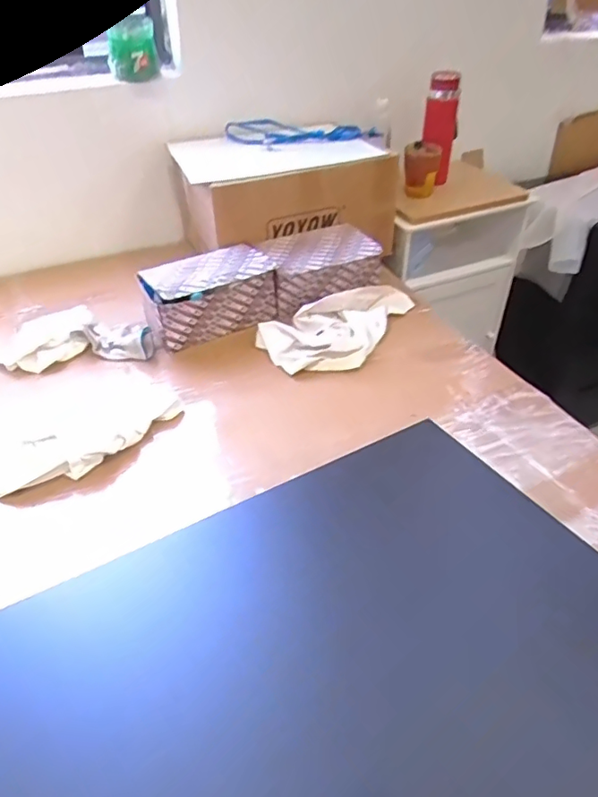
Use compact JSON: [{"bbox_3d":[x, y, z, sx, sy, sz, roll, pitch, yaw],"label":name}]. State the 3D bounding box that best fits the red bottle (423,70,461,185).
[{"bbox_3d":[0.373,-0.706,1.432,0.083,0.265,0.071,5,39,8],"label":"red bottle"}]

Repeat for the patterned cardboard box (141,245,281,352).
[{"bbox_3d":[-0.185,-0.199,1.087,0.253,0.135,0.156,-26,45,-28],"label":"patterned cardboard box"}]

